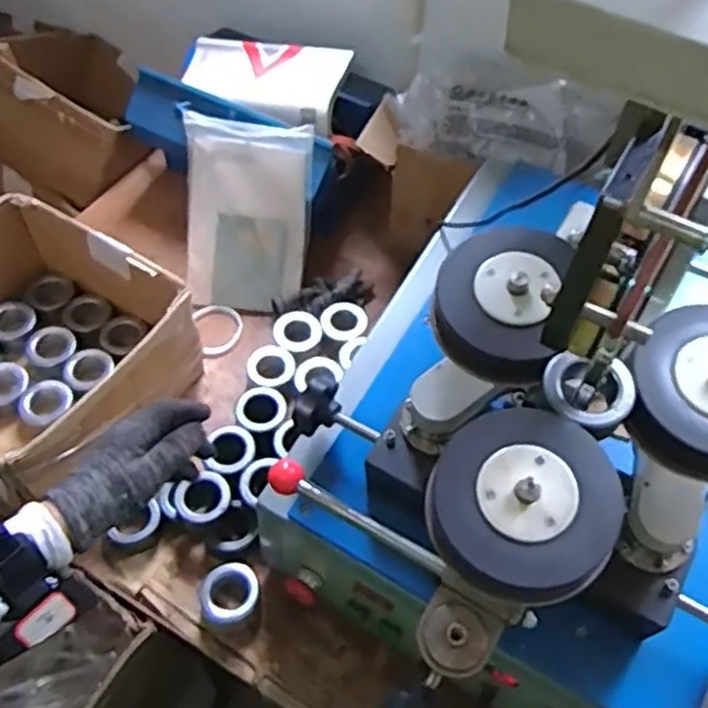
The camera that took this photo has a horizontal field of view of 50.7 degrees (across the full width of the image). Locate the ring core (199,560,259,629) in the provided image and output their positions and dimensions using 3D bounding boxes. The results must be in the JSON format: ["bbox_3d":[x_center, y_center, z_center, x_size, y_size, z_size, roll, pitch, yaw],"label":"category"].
[{"bbox_3d":[-0.151,0.287,0.886,0.071,0.042,0.065,-12,60,-27],"label":"ring core"}]

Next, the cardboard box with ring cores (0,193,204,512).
[{"bbox_3d":[-0.426,0.002,0.976,0.332,0.180,0.327,29,59,17],"label":"cardboard box with ring cores"}]

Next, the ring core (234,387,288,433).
[{"bbox_3d":[-0.122,0.074,0.991,0.067,0.022,0.076,-14,57,-11],"label":"ring core"}]

